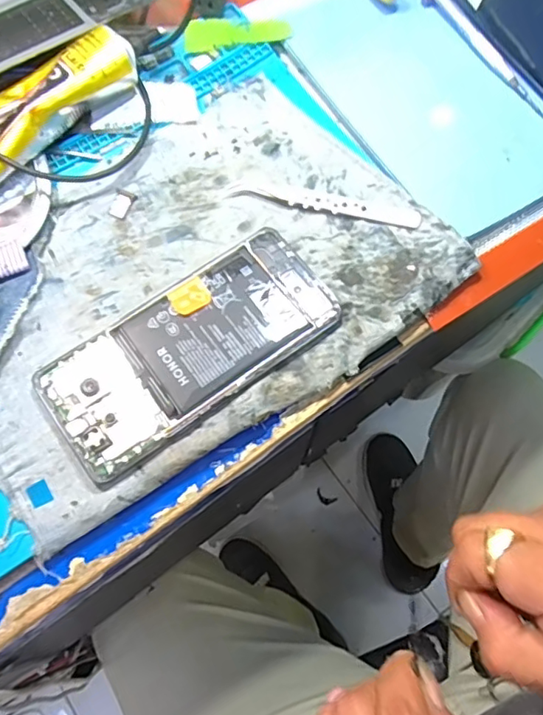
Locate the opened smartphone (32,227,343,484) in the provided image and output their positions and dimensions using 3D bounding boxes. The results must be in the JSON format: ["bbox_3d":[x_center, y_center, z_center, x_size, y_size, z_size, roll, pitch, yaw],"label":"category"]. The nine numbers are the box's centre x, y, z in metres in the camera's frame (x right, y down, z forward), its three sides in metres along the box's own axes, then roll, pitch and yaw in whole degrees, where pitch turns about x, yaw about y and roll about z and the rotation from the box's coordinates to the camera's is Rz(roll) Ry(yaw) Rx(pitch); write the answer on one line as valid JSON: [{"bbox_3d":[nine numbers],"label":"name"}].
[{"bbox_3d":[-0.044,-0.007,0.304,0.159,0.008,0.074,-35,74,-12],"label":"opened smartphone"}]

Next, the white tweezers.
[{"bbox_3d":[0.031,-0.093,0.335,0.116,0.006,0.012,10,70,3],"label":"white tweezers"}]

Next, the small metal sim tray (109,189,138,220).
[{"bbox_3d":[-0.092,-0.095,0.338,0.013,0.004,0.019,16,70,5],"label":"small metal sim tray"}]

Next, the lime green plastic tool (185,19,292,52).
[{"bbox_3d":[-0.022,-0.218,0.369,0.069,0.007,0.019,-4,70,-2],"label":"lime green plastic tool"}]

